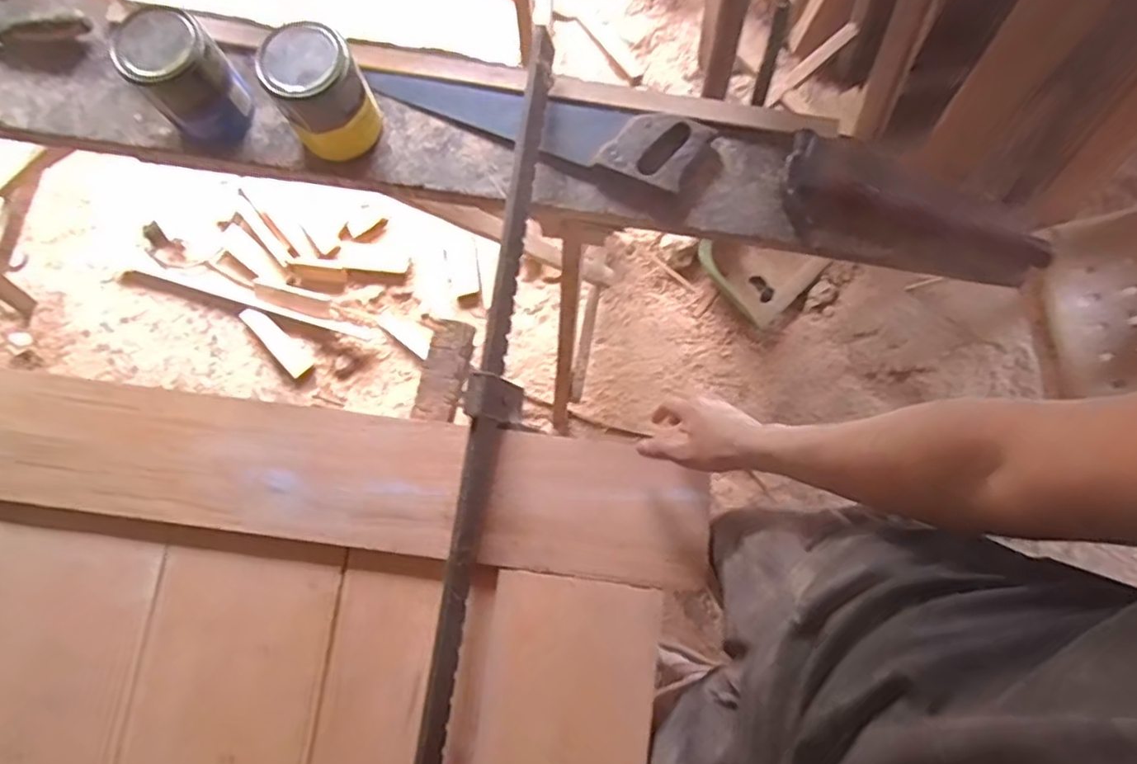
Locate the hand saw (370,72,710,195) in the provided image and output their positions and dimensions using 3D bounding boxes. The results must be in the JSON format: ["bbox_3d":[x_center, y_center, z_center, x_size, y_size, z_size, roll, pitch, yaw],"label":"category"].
[{"bbox_3d":[-0.043,-0.340,0.825,0.431,0.028,0.094,18,77,4],"label":"hand saw"}]

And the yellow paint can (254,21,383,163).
[{"bbox_3d":[-0.294,-0.345,0.777,0.100,0.131,0.105,0,77,0],"label":"yellow paint can"}]

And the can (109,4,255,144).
[{"bbox_3d":[-0.457,-0.362,0.778,0.106,0.131,0.093,-38,79,-8],"label":"can"}]

